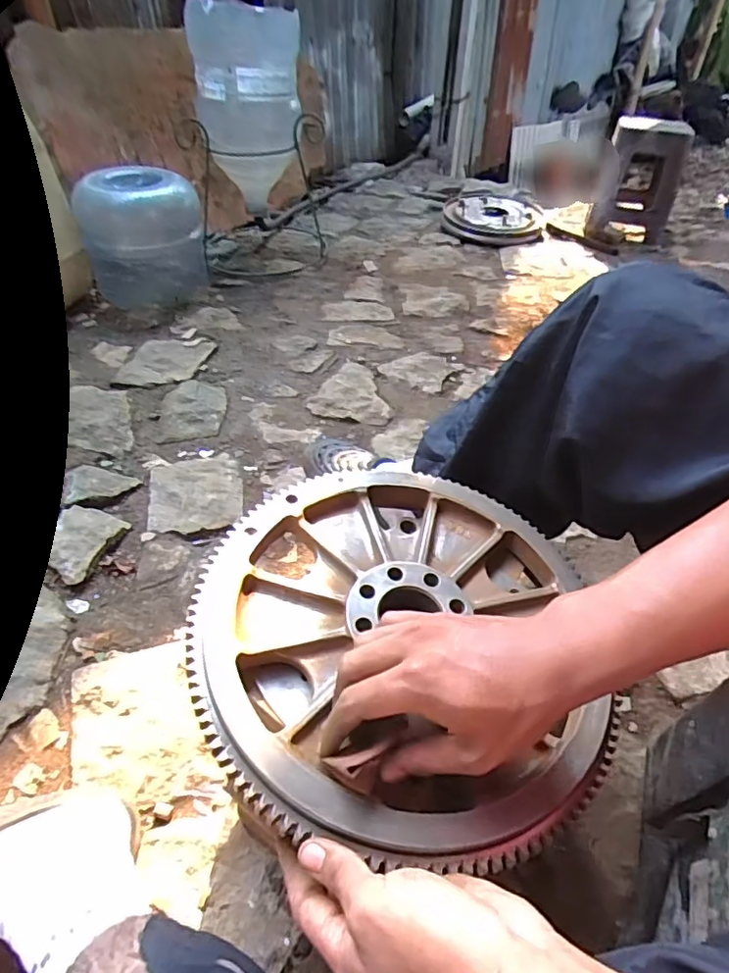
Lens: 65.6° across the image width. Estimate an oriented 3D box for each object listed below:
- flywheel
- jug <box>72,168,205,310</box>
[{"bbox_3d":[0.022,0.105,0.424,0.285,0.033,0.294,2,45,-3],"label":"flywheel"},{"bbox_3d":[-0.500,-0.587,1.290,0.252,0.254,0.262,-11,46,-12],"label":"jug"}]

